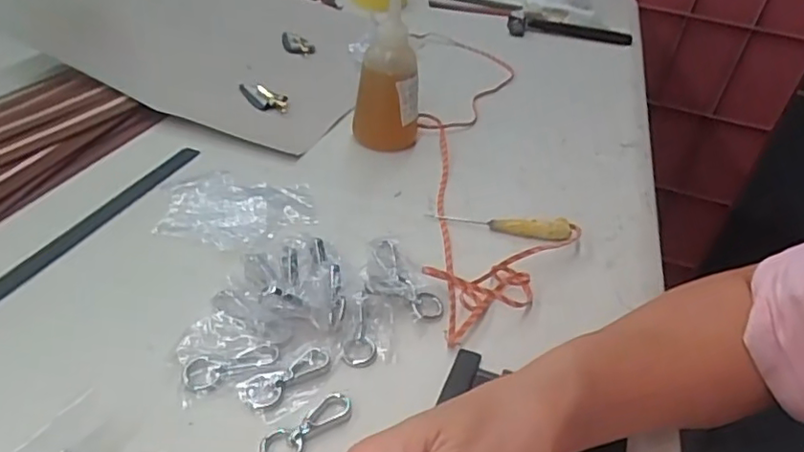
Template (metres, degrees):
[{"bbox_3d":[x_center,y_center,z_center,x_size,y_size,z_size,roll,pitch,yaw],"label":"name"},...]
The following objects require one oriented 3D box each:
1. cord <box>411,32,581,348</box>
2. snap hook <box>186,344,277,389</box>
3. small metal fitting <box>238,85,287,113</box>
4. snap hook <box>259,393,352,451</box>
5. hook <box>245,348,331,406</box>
[{"bbox_3d":[0.082,-0.110,0.654,0.129,0.023,0.628,5,36,-4],"label":"cord"},{"bbox_3d":[-0.102,0.082,0.369,0.057,0.004,0.019,-11,39,-24],"label":"snap hook"},{"bbox_3d":[-0.151,-0.142,0.670,0.035,0.016,0.062,-22,45,-34],"label":"small metal fitting"},{"bbox_3d":[-0.053,0.112,0.342,0.022,0.004,0.060,32,42,30],"label":"snap hook"},{"bbox_3d":[-0.068,0.089,0.369,0.057,0.004,0.019,-26,47,-38],"label":"hook"}]

